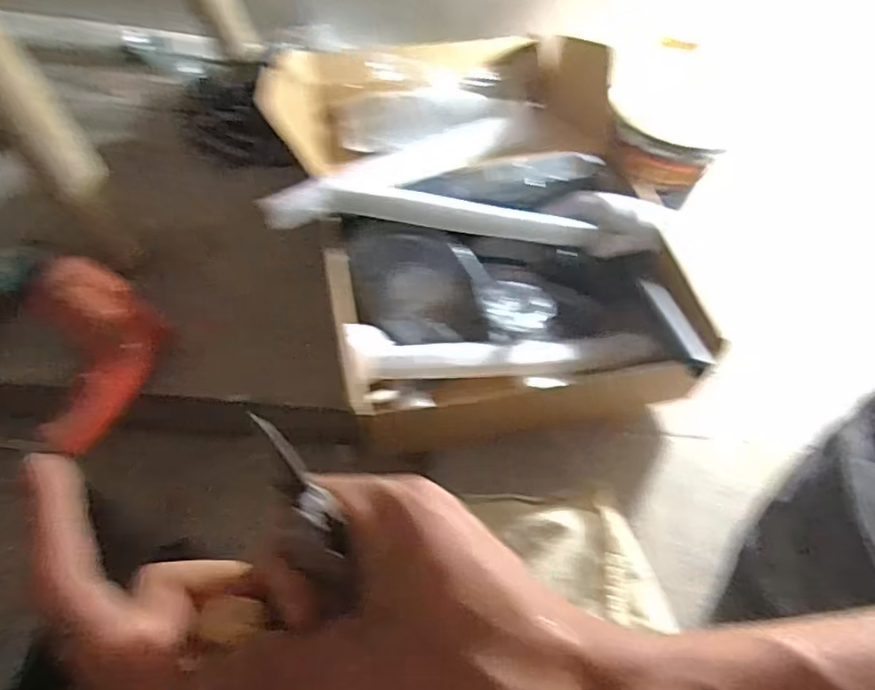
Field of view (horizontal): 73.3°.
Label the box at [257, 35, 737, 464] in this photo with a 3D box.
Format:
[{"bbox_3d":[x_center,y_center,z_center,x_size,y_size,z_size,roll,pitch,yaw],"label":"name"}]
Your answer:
[{"bbox_3d":[0.025,-0.203,0.742,0.476,0.125,0.641,-5,57,-7],"label":"box"}]

